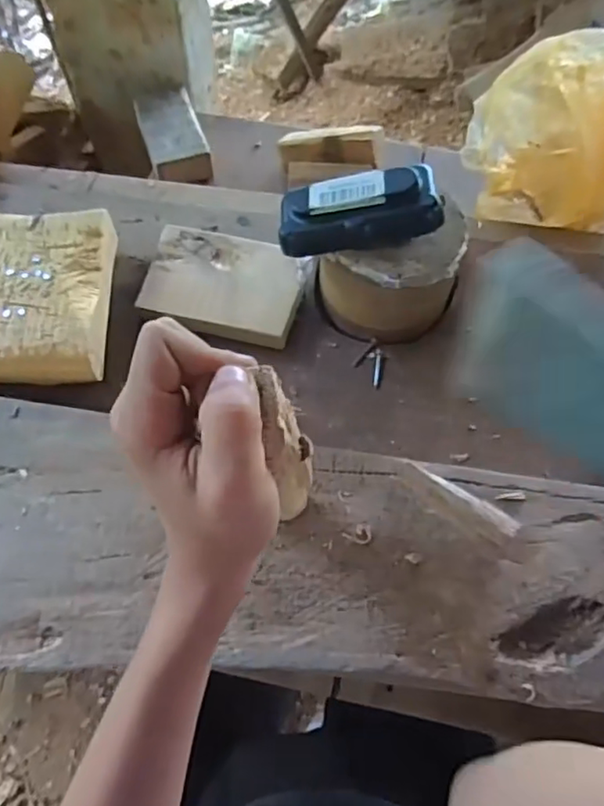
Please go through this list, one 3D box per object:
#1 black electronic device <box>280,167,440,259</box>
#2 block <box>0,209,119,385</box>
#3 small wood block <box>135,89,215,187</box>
[{"bbox_3d":[0.037,-0.127,0.395,0.105,0.029,0.043,-7,63,11],"label":"black electronic device"},{"bbox_3d":[-0.195,-0.078,0.432,0.115,0.027,0.133,2,64,-2],"label":"block"},{"bbox_3d":[-0.143,-0.297,0.665,0.065,0.030,0.121,-13,65,-9],"label":"small wood block"}]

